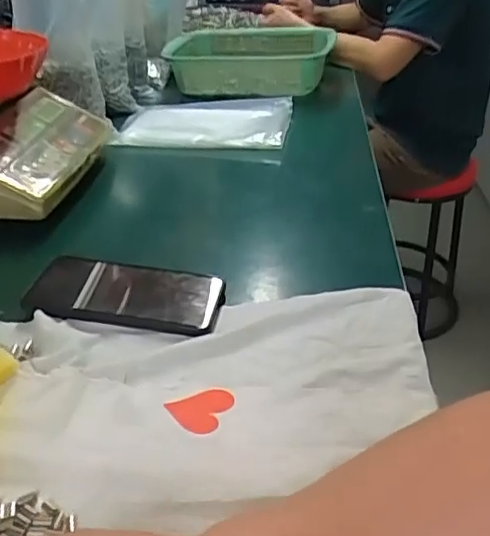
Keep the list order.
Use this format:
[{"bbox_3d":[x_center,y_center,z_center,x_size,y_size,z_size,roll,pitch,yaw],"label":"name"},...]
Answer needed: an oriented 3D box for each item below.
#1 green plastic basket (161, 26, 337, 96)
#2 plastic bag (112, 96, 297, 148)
[{"bbox_3d":[0.000,-0.368,1.065,0.261,0.089,0.224,3,32,3],"label":"green plastic basket"},{"bbox_3d":[-0.059,-0.226,0.915,0.250,0.032,0.185,3,32,3],"label":"plastic bag"}]

